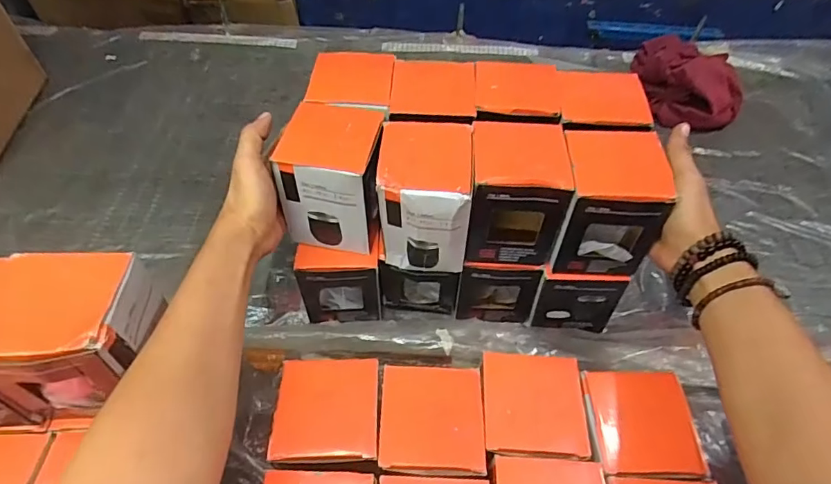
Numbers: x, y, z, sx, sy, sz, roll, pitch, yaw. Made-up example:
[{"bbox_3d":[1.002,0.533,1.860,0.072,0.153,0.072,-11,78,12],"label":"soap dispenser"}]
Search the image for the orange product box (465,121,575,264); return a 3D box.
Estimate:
[{"bbox_3d":[0.099,-0.050,0.511,0.096,0.117,0.094,3,51,-1],"label":"orange product box"}]

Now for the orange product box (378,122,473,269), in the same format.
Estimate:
[{"bbox_3d":[0.008,-0.043,0.501,0.088,0.120,0.103,2,51,-1],"label":"orange product box"}]

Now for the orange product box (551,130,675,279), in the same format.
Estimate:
[{"bbox_3d":[0.188,-0.039,0.499,0.087,0.123,0.104,4,51,0],"label":"orange product box"}]

